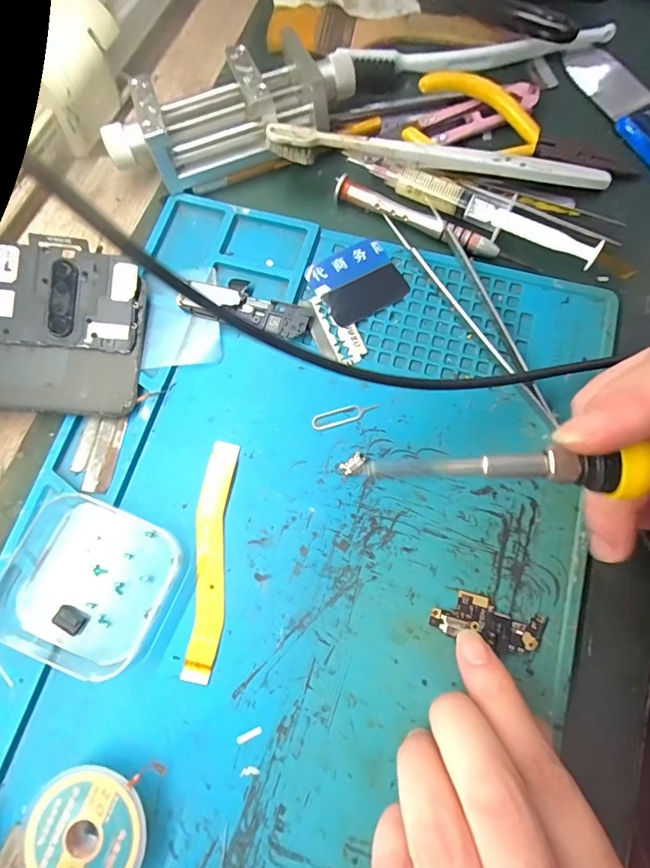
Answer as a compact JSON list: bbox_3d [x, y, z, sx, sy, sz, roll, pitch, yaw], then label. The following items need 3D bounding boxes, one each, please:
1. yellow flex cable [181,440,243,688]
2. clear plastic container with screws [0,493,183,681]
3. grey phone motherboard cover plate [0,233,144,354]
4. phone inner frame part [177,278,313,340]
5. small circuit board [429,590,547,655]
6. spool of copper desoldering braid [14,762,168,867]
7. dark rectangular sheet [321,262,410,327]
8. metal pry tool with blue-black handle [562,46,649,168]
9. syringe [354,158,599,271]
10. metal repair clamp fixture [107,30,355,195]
[{"bbox_3d":[-0.051,0.054,0.193,0.016,0.004,0.101,2,74,3],"label":"yellow flex cable"},{"bbox_3d":[-0.105,0.064,0.188,0.070,0.013,0.064,21,76,8],"label":"clear plastic container with screws"},{"bbox_3d":[-0.127,-0.069,0.212,0.069,0.004,0.053,4,86,-5],"label":"grey phone motherboard cover plate"},{"bbox_3d":[-0.039,-0.067,0.222,0.065,0.007,0.026,16,75,7],"label":"phone inner frame part"},{"bbox_3d":[0.068,0.079,0.180,0.044,0.004,0.018,12,75,7],"label":"small circuit board"},{"bbox_3d":[-0.090,0.148,0.162,0.049,0.014,0.043,10,75,5],"label":"spool of copper desoldering braid"},{"bbox_3d":[0.022,-0.073,0.224,0.043,0.004,0.021,-28,75,-6],"label":"dark rectangular sheet"},{"bbox_3d":[0.180,-0.186,0.247,0.032,0.008,0.106,-30,75,-6],"label":"metal pry tool with blue-black handle"},{"bbox_3d":[0.079,-0.125,0.231,0.137,0.012,0.022,29,77,10],"label":"syringe"},{"bbox_3d":[-0.051,-0.177,0.239,0.136,0.036,0.054,-19,74,-3],"label":"metal repair clamp fixture"}]

